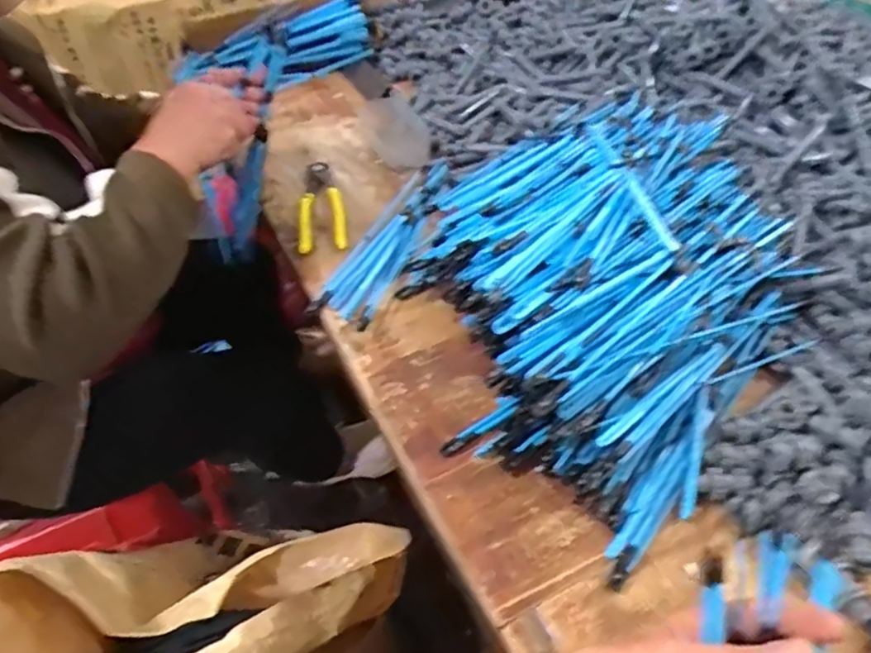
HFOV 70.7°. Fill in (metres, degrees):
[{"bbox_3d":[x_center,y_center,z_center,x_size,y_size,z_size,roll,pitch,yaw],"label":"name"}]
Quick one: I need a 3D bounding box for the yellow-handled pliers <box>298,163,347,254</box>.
[{"bbox_3d":[-0.137,-0.148,0.712,0.053,0.015,0.158,-10,48,-4],"label":"yellow-handled pliers"}]

